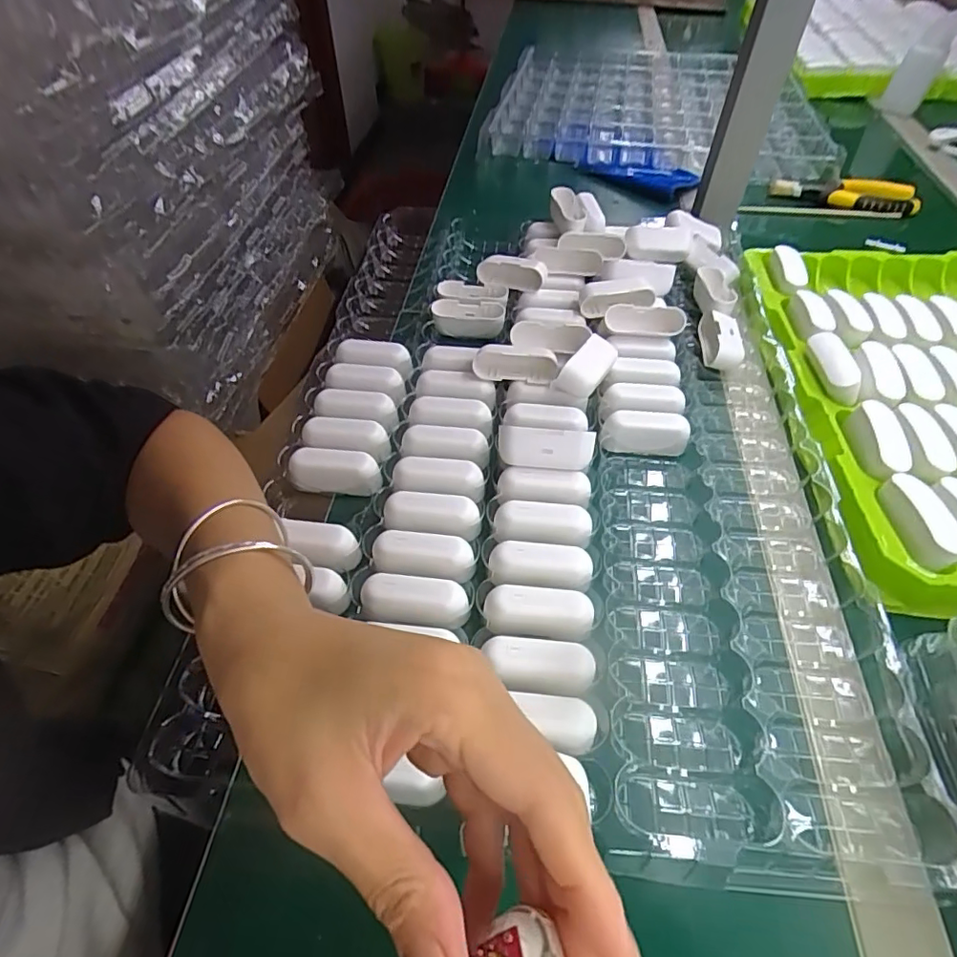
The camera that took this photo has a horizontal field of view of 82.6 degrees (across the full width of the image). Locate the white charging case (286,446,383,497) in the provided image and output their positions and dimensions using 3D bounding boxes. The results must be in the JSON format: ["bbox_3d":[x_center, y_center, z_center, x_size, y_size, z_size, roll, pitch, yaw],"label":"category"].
[{"bbox_3d":[-0.100,-0.005,0.387,0.066,0.021,0.026,7,53,7],"label":"white charging case"}]

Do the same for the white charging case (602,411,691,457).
[{"bbox_3d":[0.125,-0.035,0.411,0.062,0.022,0.024,3,52,4],"label":"white charging case"}]

